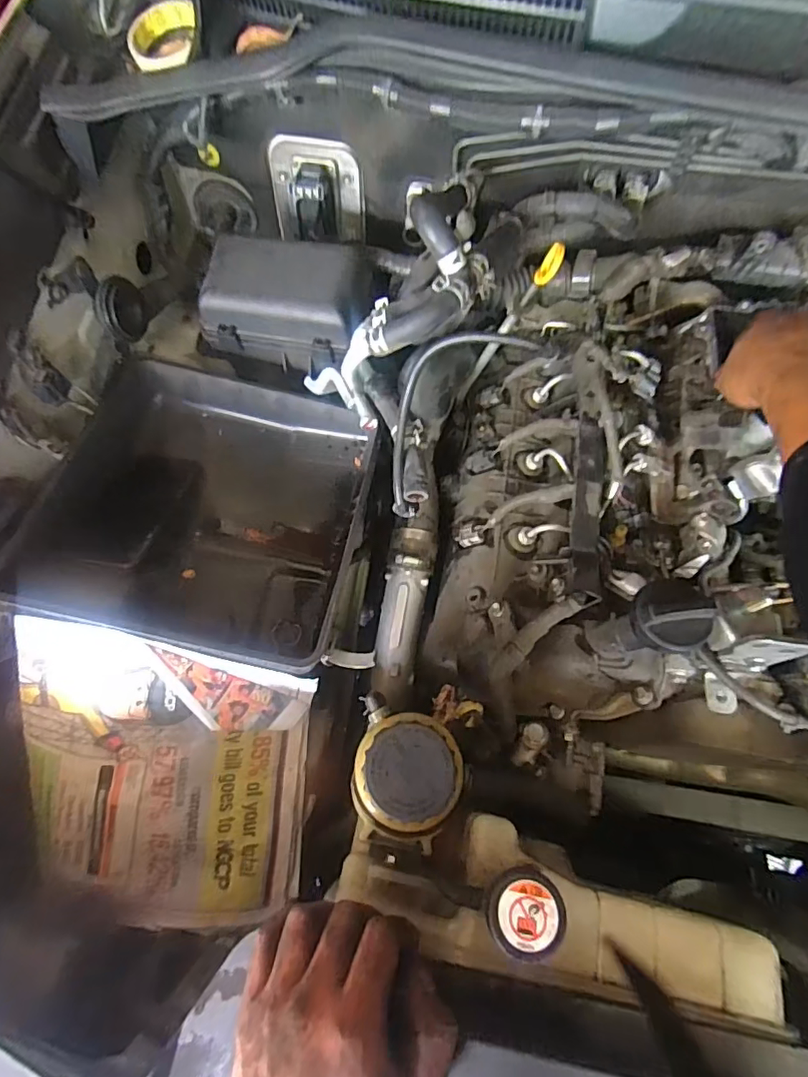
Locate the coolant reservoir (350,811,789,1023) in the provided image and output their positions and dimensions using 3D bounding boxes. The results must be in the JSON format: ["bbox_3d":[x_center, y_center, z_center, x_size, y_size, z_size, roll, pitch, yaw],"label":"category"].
[{"bbox_3d":[0.105,0.255,0.370,0.287,0.114,0.090,12,68,4],"label":"coolant reservoir"}]

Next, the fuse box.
[{"bbox_3d":[-0.123,-0.278,0.613,0.200,0.105,0.129,3,68,1],"label":"fuse box"}]

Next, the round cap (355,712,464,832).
[{"bbox_3d":[0.004,0.166,0.382,0.074,0.017,0.074,0,68,0],"label":"round cap"}]

